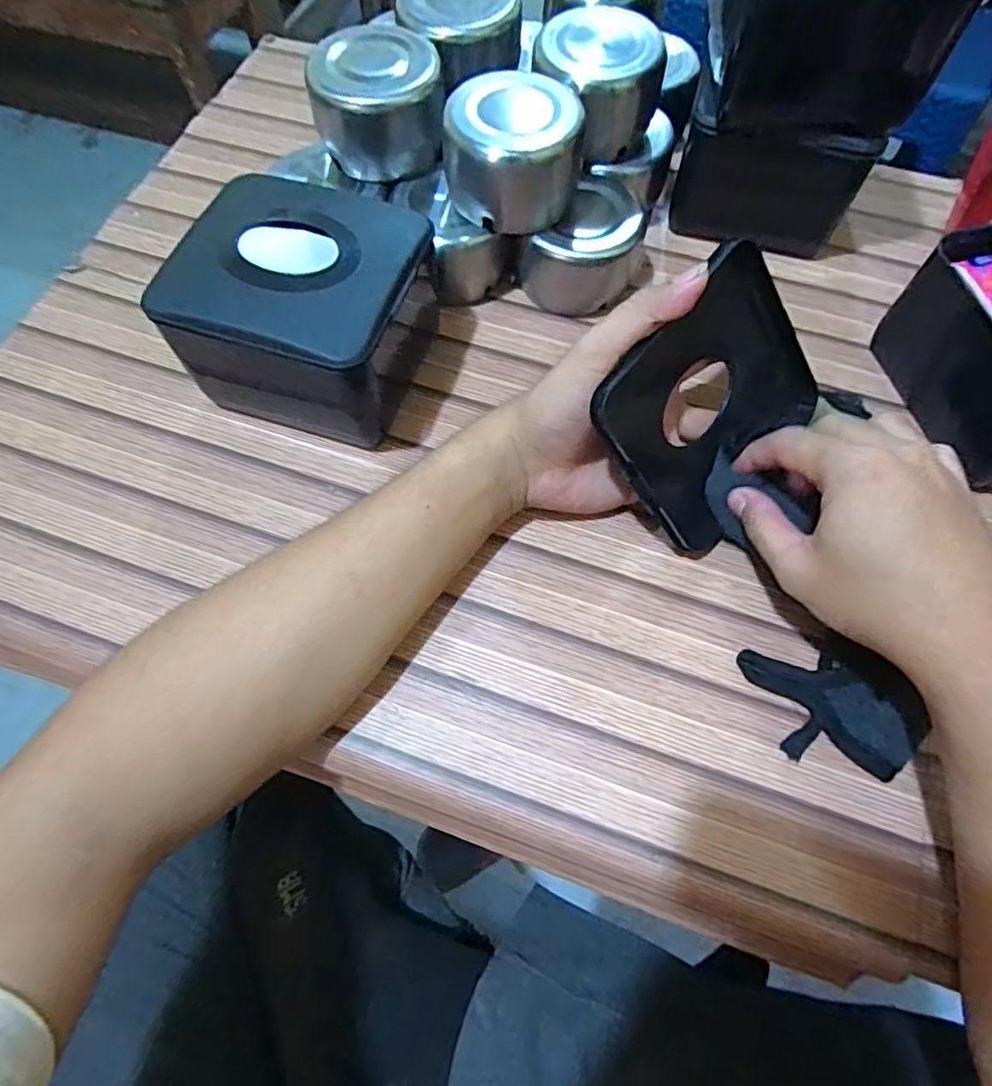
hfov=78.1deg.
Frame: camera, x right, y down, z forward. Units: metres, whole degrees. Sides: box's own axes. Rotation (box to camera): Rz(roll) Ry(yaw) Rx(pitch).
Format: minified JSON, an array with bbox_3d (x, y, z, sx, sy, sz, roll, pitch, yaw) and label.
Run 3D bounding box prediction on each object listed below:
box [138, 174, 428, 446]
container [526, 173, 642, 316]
[{"bbox_3d":[-0.107,-0.133,0.360,0.135,0.094,0.129,17,67,6],"label":"box"},{"bbox_3d":[0.061,-0.201,0.411,0.070,0.051,0.084,19,68,7],"label":"container"}]

